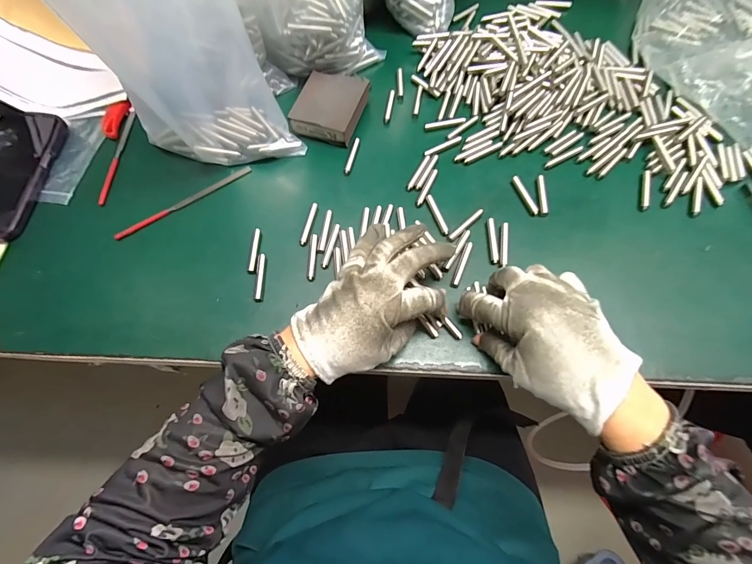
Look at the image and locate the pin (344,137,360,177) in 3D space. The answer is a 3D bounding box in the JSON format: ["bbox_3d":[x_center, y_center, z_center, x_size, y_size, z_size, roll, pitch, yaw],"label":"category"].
[{"bbox_3d":[-0.027,-0.142,0.401,0.008,0.006,0.049,12,68,8],"label":"pin"}]

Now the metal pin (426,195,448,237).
[{"bbox_3d":[0.063,-0.070,0.365,0.007,0.004,0.050,-17,67,-5],"label":"metal pin"}]

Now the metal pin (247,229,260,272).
[{"bbox_3d":[-0.123,-0.033,0.358,0.006,0.005,0.047,-1,66,2],"label":"metal pin"}]

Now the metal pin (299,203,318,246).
[{"bbox_3d":[-0.069,-0.060,0.368,0.006,0.006,0.050,12,68,8],"label":"metal pin"}]

